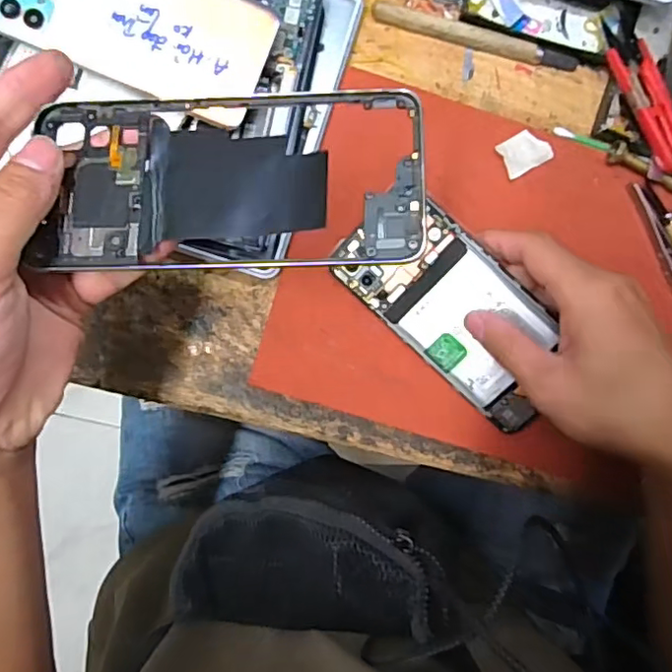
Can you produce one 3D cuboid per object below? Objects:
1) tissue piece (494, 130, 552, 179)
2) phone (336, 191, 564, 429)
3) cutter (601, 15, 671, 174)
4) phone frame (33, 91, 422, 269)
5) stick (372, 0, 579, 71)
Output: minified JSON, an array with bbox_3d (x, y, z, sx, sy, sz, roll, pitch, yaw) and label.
[{"bbox_3d":[0.116,-0.113,0.360,0.030,0.005,0.023,-28,95,-3],"label":"tissue piece"},{"bbox_3d":[0.071,-0.015,0.342,0.147,0.006,0.069,43,107,-2],"label":"phone"},{"bbox_3d":[0.190,-0.148,0.360,0.025,0.019,0.099,-22,94,-4],"label":"cutter"},{"bbox_3d":[-0.041,-0.062,0.233,0.151,0.009,0.073,0,79,5],"label":"phone frame"},{"bbox_3d":[0.088,-0.187,0.365,0.131,0.009,0.014,14,92,-5],"label":"stick"}]

